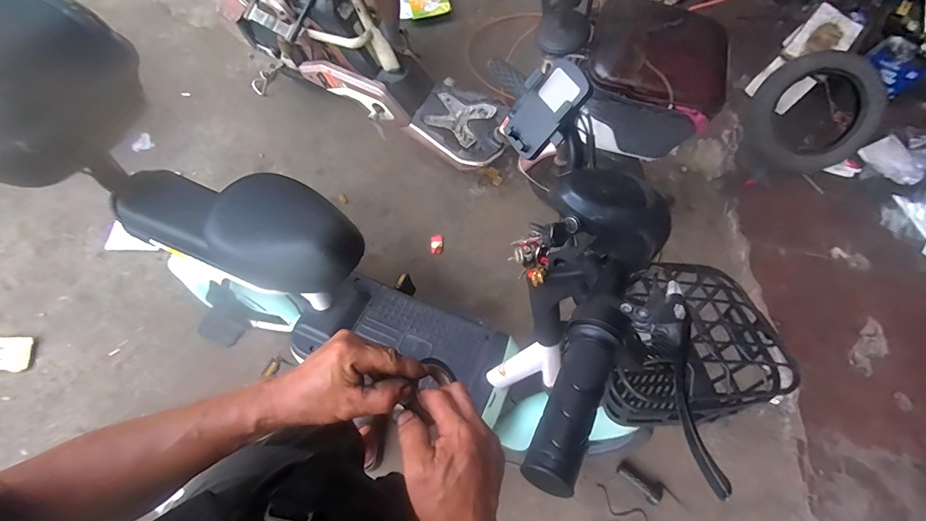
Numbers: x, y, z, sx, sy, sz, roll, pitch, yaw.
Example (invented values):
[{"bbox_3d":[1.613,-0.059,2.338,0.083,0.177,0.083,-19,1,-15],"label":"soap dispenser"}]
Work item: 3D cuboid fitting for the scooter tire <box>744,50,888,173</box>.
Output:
[{"bbox_3d":[1.166,-0.489,1.370,0.334,0.091,0.377,-2,105,14],"label":"scooter tire"}]

